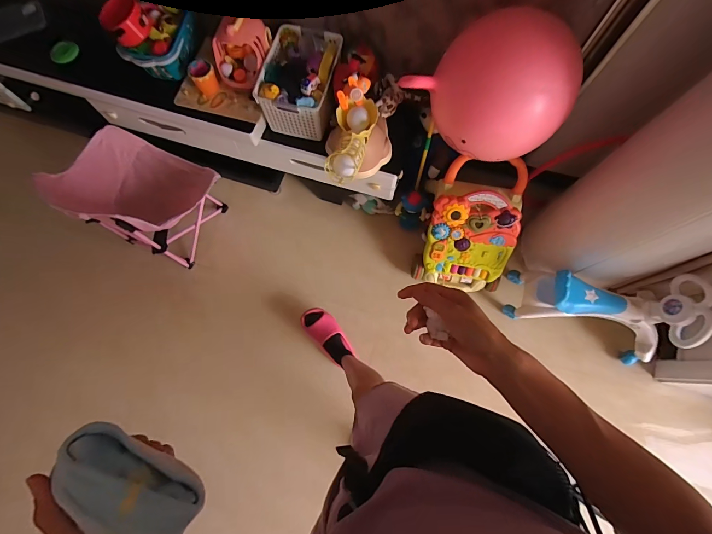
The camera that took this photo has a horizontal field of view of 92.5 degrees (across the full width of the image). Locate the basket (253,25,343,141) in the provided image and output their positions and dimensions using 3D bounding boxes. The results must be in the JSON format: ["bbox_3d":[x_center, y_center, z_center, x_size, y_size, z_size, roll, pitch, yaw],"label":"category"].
[{"bbox_3d":[-0.172,-0.612,1.126,0.218,0.188,0.306,16,74,5],"label":"basket"}]

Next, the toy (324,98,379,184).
[{"bbox_3d":[-0.022,-0.367,0.958,0.114,0.117,0.286,16,74,5],"label":"toy"}]

